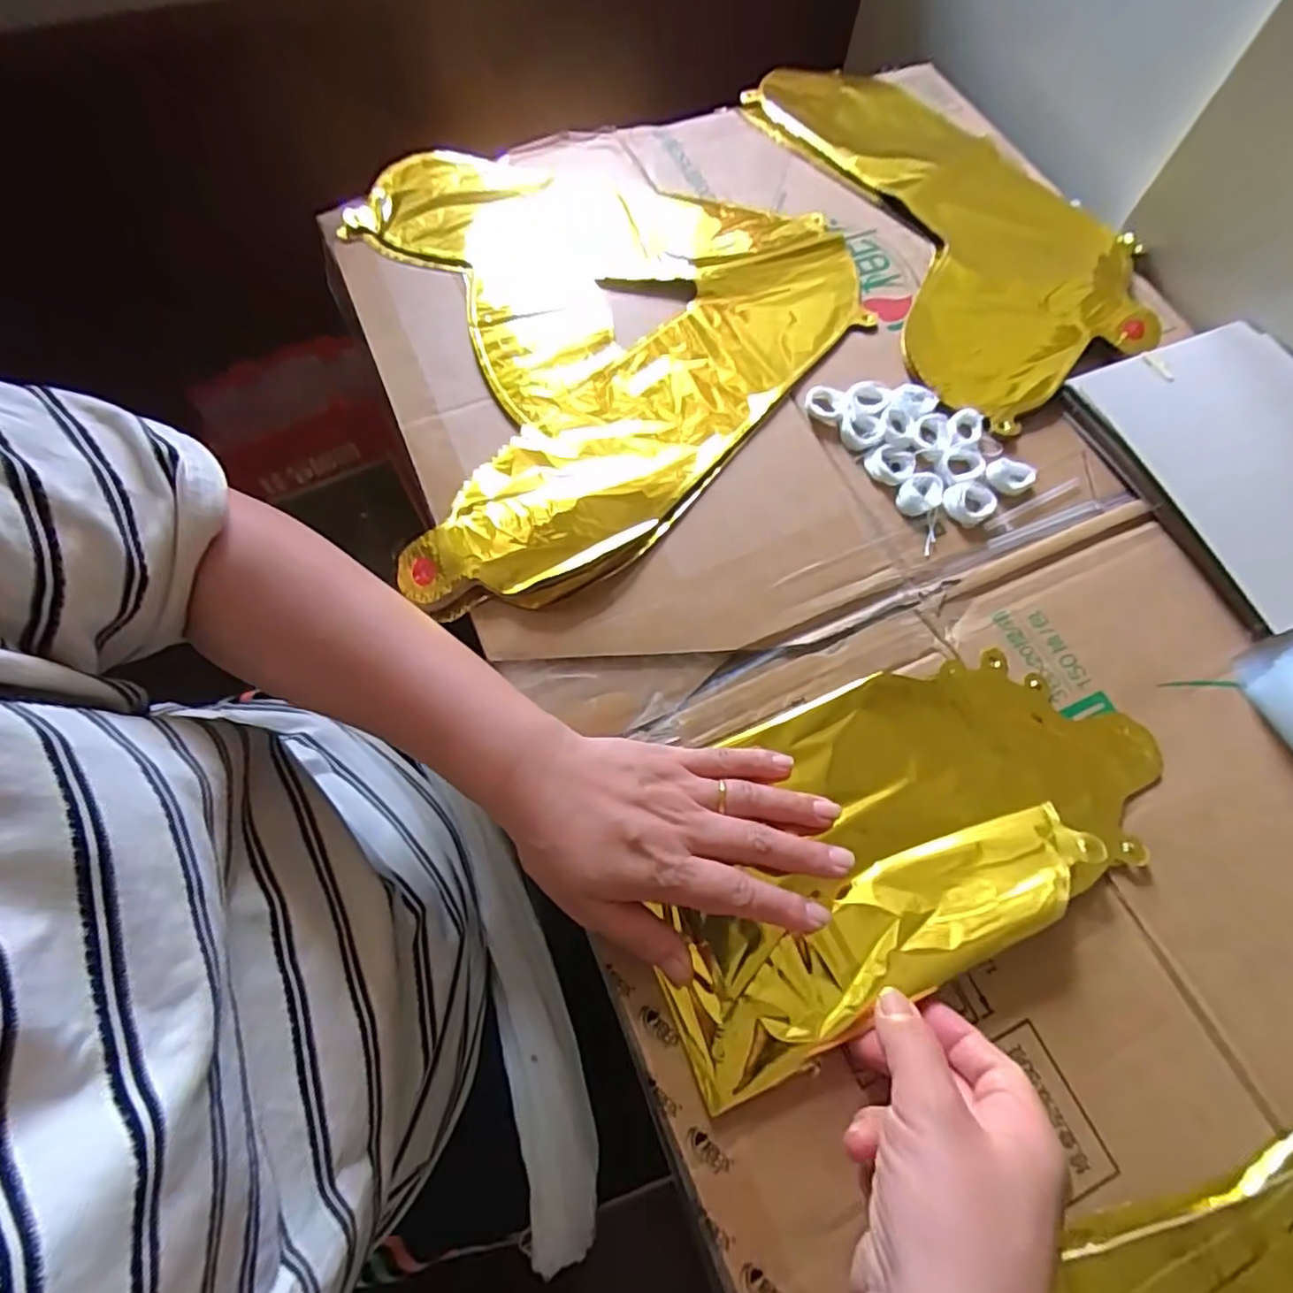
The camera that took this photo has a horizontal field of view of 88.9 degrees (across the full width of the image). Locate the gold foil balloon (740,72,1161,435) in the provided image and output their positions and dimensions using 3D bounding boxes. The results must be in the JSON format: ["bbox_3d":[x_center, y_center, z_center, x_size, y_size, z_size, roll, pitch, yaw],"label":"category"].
[{"bbox_3d":[0.252,-0.348,0.538,0.233,0.046,0.425,-13,69,-8],"label":"gold foil balloon"}]

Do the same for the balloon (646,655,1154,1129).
[{"bbox_3d":[0.134,0.089,0.337,0.281,0.024,0.145,-21,70,-11],"label":"balloon"}]

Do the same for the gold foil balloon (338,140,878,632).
[{"bbox_3d":[-0.014,-0.228,0.462,0.337,0.014,0.392,-14,69,-8],"label":"gold foil balloon"}]

